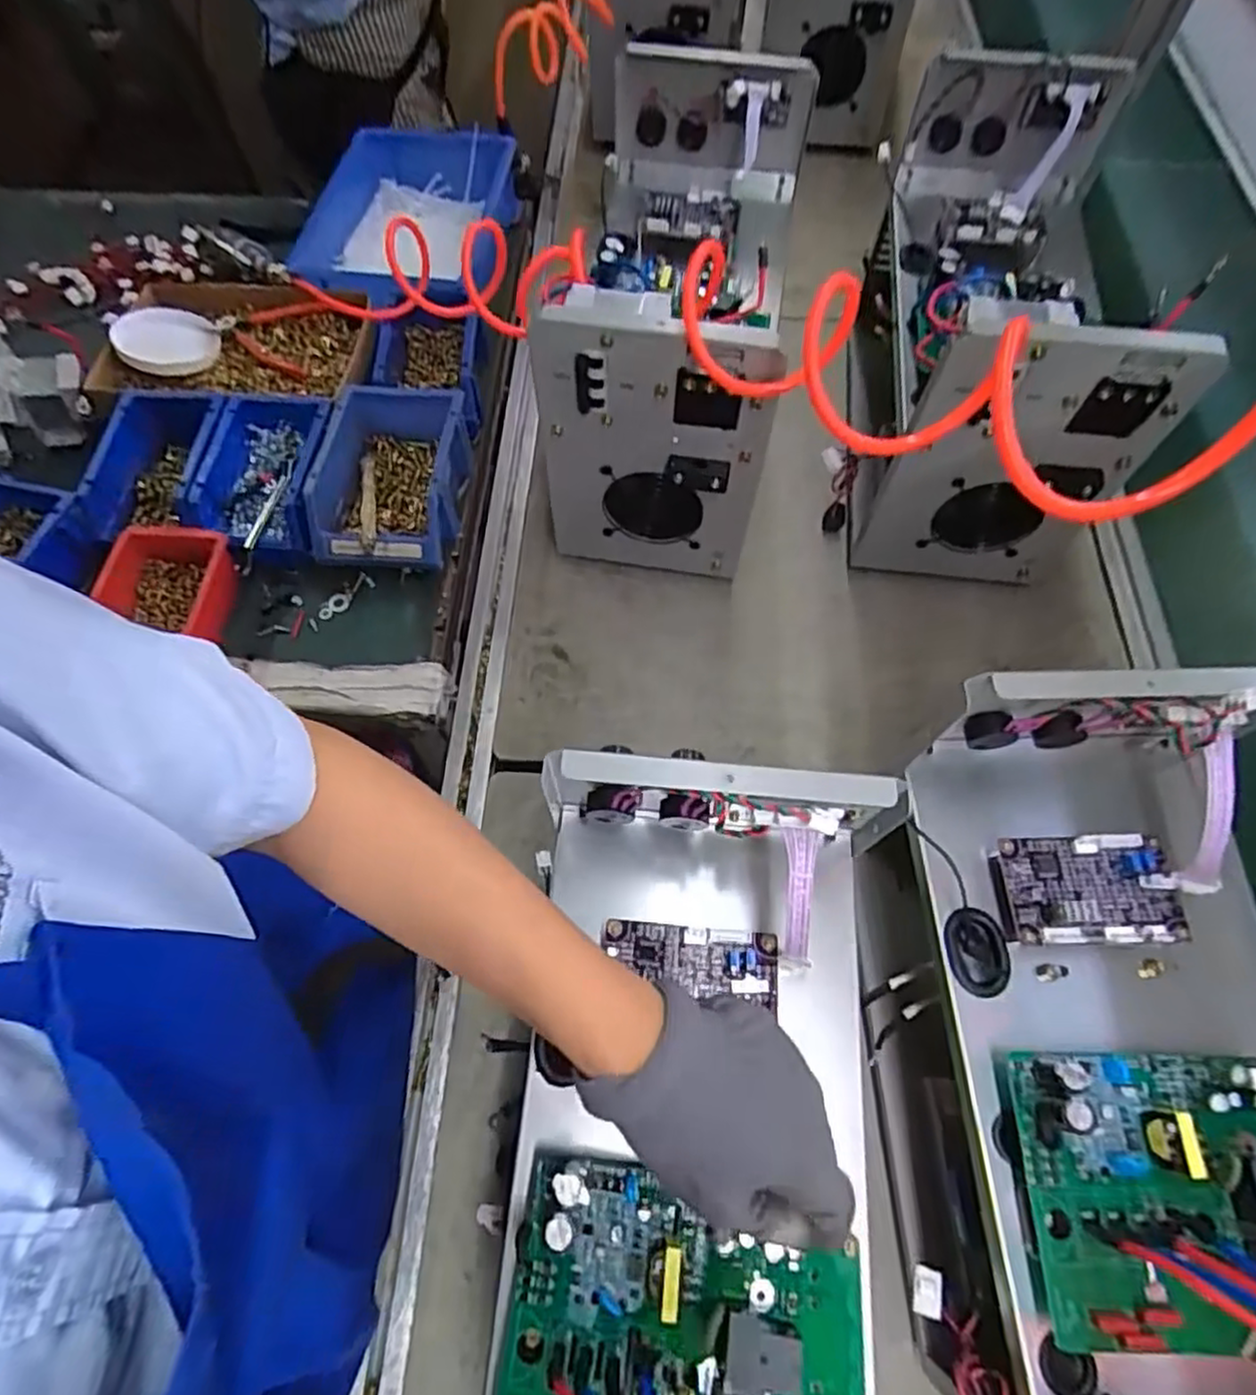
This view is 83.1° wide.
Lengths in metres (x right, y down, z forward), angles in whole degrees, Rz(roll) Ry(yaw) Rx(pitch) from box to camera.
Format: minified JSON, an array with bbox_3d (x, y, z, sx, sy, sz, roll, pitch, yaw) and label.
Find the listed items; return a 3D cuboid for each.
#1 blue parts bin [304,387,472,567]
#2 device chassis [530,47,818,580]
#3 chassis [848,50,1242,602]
[{"bbox_3d":[-0.231,-0.212,0.697,0.130,0.075,0.185,2,66,2],"label":"blue parts bin"},{"bbox_3d":[0.047,-0.350,0.672,0.182,0.271,0.392,9,66,4],"label":"device chassis"},{"bbox_3d":[0.332,-0.334,0.670,0.199,0.281,0.371,7,66,4],"label":"chassis"}]

